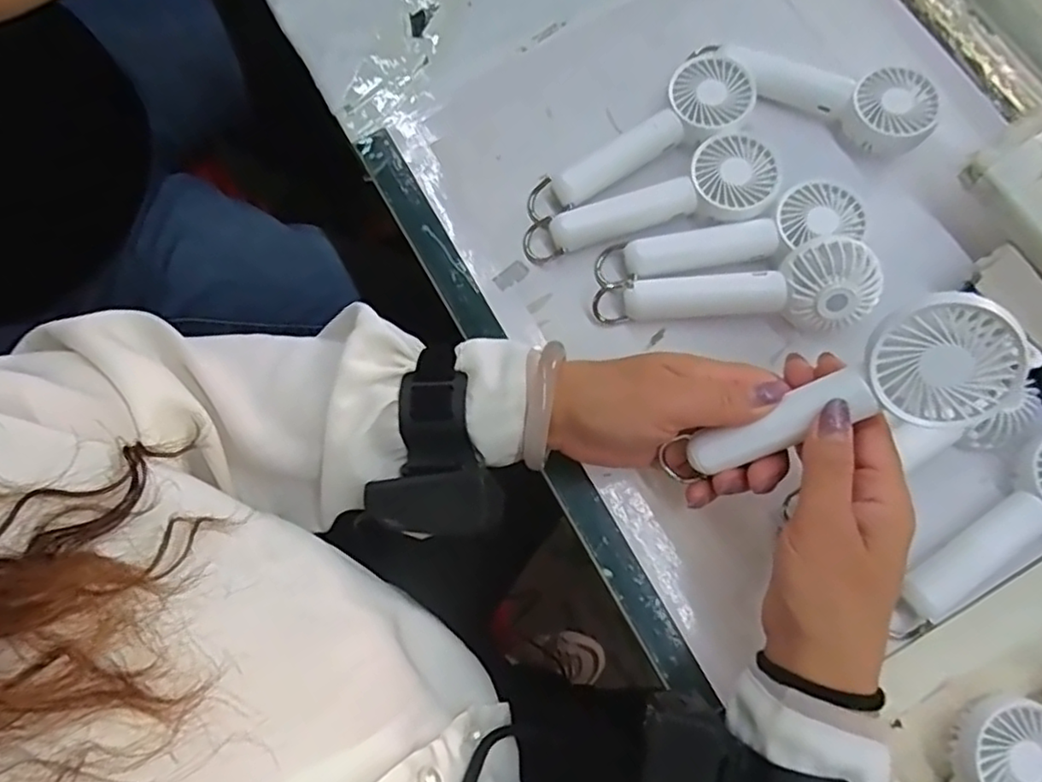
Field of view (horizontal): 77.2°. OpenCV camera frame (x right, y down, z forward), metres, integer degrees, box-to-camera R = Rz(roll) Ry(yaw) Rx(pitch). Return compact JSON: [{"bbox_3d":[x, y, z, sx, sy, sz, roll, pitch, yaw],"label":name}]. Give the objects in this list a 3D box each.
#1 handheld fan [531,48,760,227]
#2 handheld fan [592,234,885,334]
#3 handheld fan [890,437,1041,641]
[{"bbox_3d":[0.084,-0.163,0.436,0.170,0.028,0.053,-36,77,-9],"label":"handheld fan"},{"bbox_3d":[0.131,-0.061,0.405,0.167,0.031,0.056,-4,74,15],"label":"handheld fan"},{"bbox_3d":[0.271,0.076,0.370,0.157,0.031,0.054,-29,76,-7],"label":"handheld fan"}]

